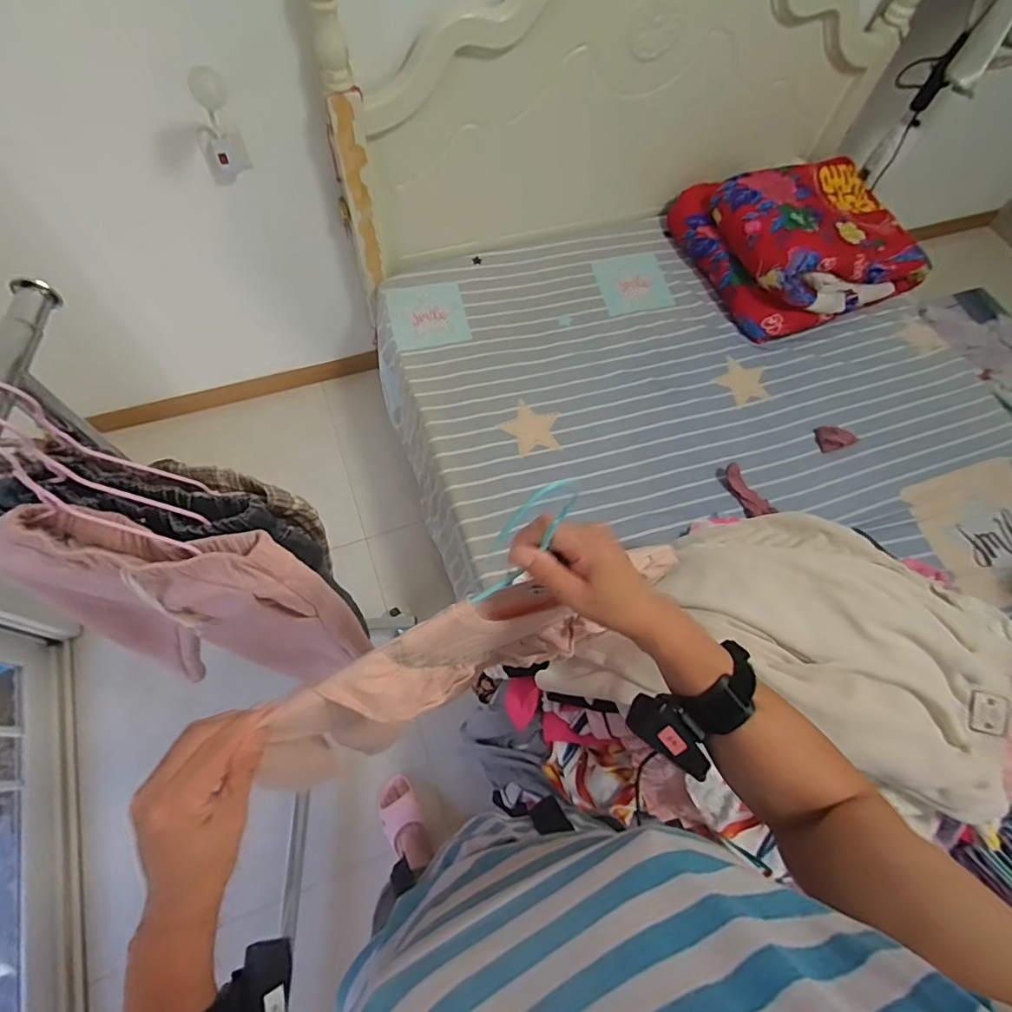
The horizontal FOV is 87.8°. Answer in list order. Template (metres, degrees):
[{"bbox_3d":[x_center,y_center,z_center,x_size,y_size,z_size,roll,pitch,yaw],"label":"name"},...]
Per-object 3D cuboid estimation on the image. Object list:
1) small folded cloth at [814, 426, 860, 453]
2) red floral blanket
[{"bbox_3d":[0.823,-0.175,1.322,0.060,0.057,0.079,-21,68,-12],"label":"small folded cloth"},{"bbox_3d":[0.846,-0.777,1.507,0.560,0.231,0.531,-16,67,-11],"label":"red floral blanket"}]

